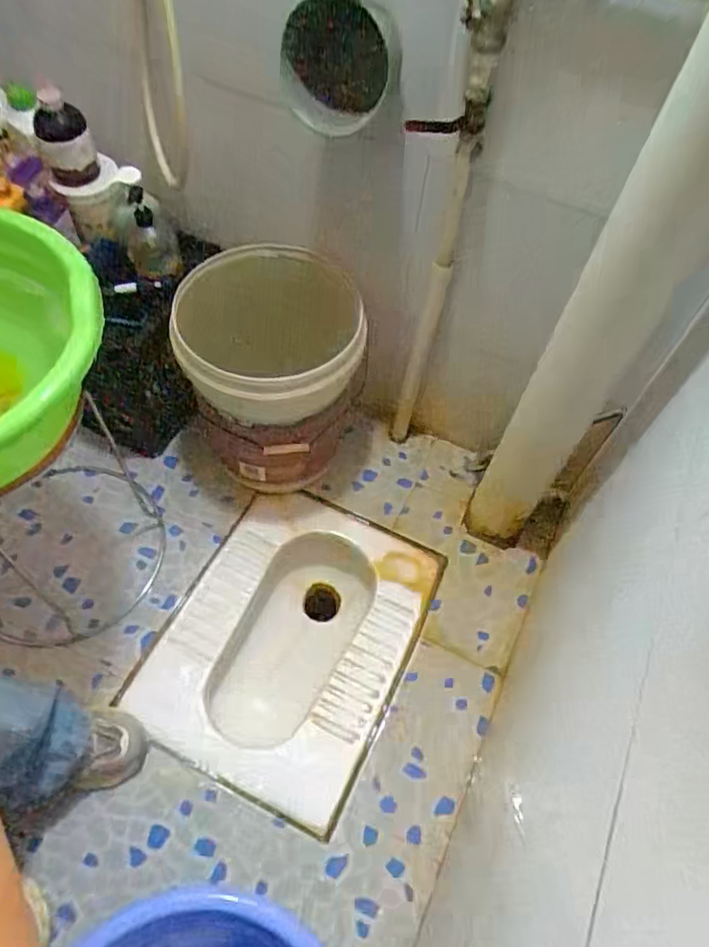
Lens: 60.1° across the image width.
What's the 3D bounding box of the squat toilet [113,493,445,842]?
[{"bbox_3d":[-0.111,0.322,1.147,0.393,0.181,0.513,24,59,10],"label":"squat toilet"}]

